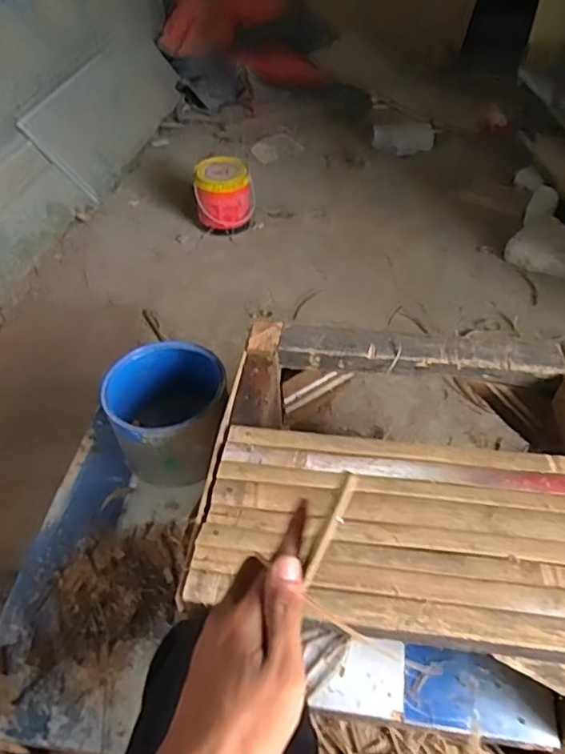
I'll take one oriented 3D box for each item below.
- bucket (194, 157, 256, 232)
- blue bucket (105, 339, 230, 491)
[{"bbox_3d":[-0.164,-0.515,1.594,0.158,0.161,0.164,-8,45,-6],"label":"bucket"},{"bbox_3d":[-0.148,0.052,0.737,0.140,0.126,0.164,-4,45,-3],"label":"blue bucket"}]

